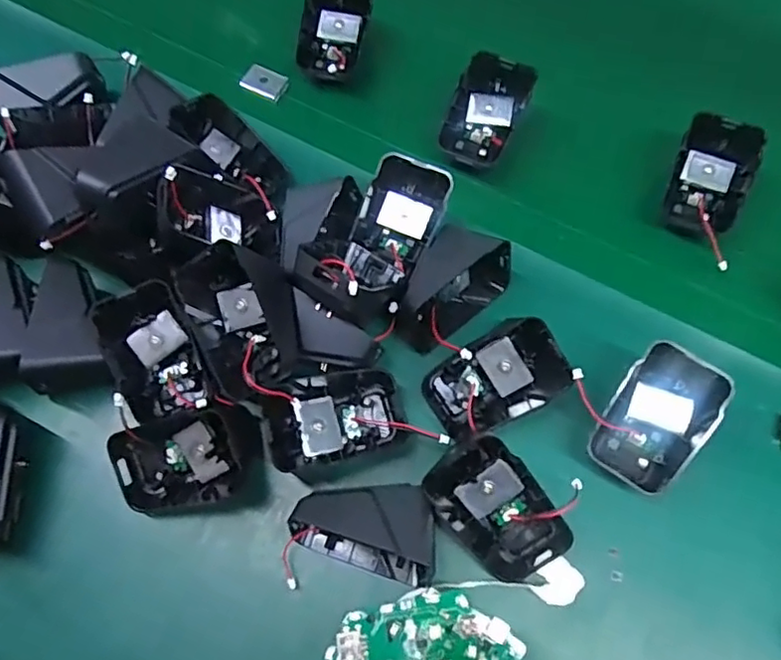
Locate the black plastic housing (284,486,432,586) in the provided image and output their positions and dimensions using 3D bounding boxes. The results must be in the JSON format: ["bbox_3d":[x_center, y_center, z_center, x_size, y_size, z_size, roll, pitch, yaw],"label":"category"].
[{"bbox_3d":[-0.010,0.092,0.290,0.066,0.043,0.039,15,69,7],"label":"black plastic housing"}]

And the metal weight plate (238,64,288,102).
[{"bbox_3d":[-0.086,-0.170,0.422,0.028,0.005,0.023,21,69,-6],"label":"metal weight plate"}]

